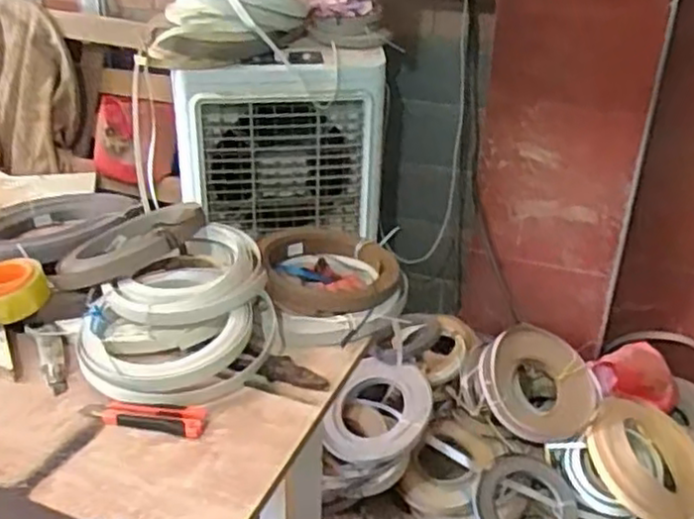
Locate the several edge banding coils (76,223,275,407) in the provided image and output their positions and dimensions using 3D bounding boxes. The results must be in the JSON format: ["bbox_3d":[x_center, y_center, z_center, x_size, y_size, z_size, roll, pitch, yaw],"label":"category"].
[{"bbox_3d":[-0.200,0.071,0.875,0.257,0.097,0.206,-20,33,-37],"label":"several edge banding coils"}]

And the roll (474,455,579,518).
[{"bbox_3d":[0.419,0.576,1.622,0.229,0.021,0.233,-3,49,-6],"label":"roll"}]

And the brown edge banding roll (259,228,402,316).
[{"bbox_3d":[-0.026,0.005,1.041,0.195,0.064,0.213,-3,24,1],"label":"brown edge banding roll"}]

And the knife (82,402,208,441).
[{"bbox_3d":[-0.229,0.179,0.782,0.144,0.019,0.033,6,26,9],"label":"knife"}]

